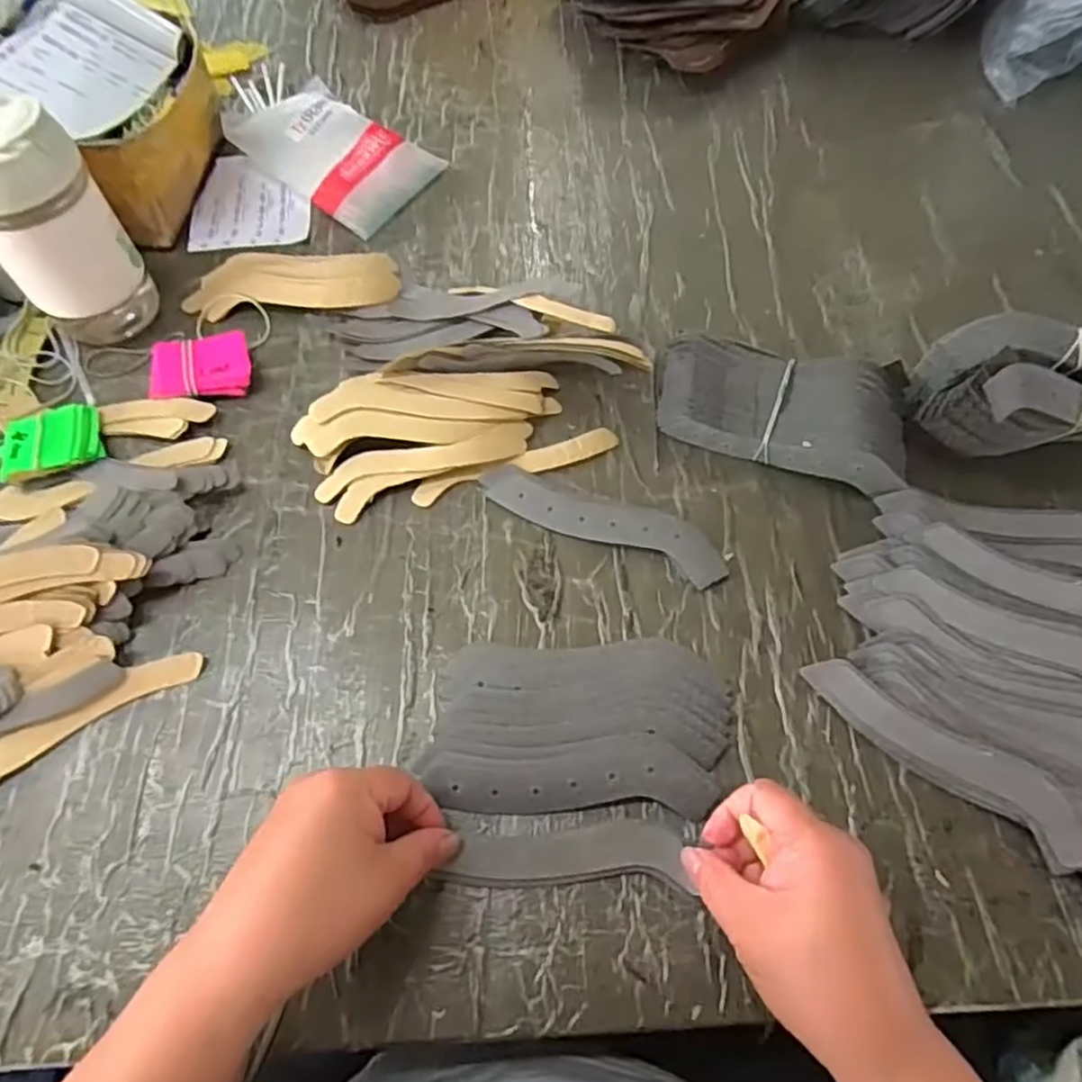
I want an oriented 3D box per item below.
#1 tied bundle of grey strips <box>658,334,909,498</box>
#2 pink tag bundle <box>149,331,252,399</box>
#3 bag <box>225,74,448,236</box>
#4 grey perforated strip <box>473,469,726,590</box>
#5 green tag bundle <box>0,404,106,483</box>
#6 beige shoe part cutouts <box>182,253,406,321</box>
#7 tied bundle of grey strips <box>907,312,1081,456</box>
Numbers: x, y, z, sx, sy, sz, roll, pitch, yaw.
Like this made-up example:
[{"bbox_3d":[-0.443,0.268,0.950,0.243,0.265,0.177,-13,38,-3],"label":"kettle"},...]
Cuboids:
[{"bbox_3d":[0.169,-0.095,0.489,0.169,0.041,0.094,18,64,9],"label":"tied bundle of grey strips"},{"bbox_3d":[-0.251,-0.128,0.517,0.069,0.021,0.049,-9,63,-5],"label":"pink tag bundle"},{"bbox_3d":[-0.188,-0.348,0.615,0.168,0.028,0.100,35,88,2],"label":"bag"},{"bbox_3d":[0.042,-0.014,0.466,0.167,0.009,0.037,22,65,12],"label":"grey perforated strip"},{"bbox_3d":[-0.342,-0.071,0.485,0.063,0.014,0.059,-17,63,-8],"label":"green tag bundle"},{"bbox_3d":[-0.199,-0.209,0.557,0.166,0.020,0.054,-4,62,-2],"label":"beige shoe part cutouts"},{"bbox_3d":[0.340,-0.092,0.456,0.170,0.084,0.093,0,62,0],"label":"tied bundle of grey strips"}]

